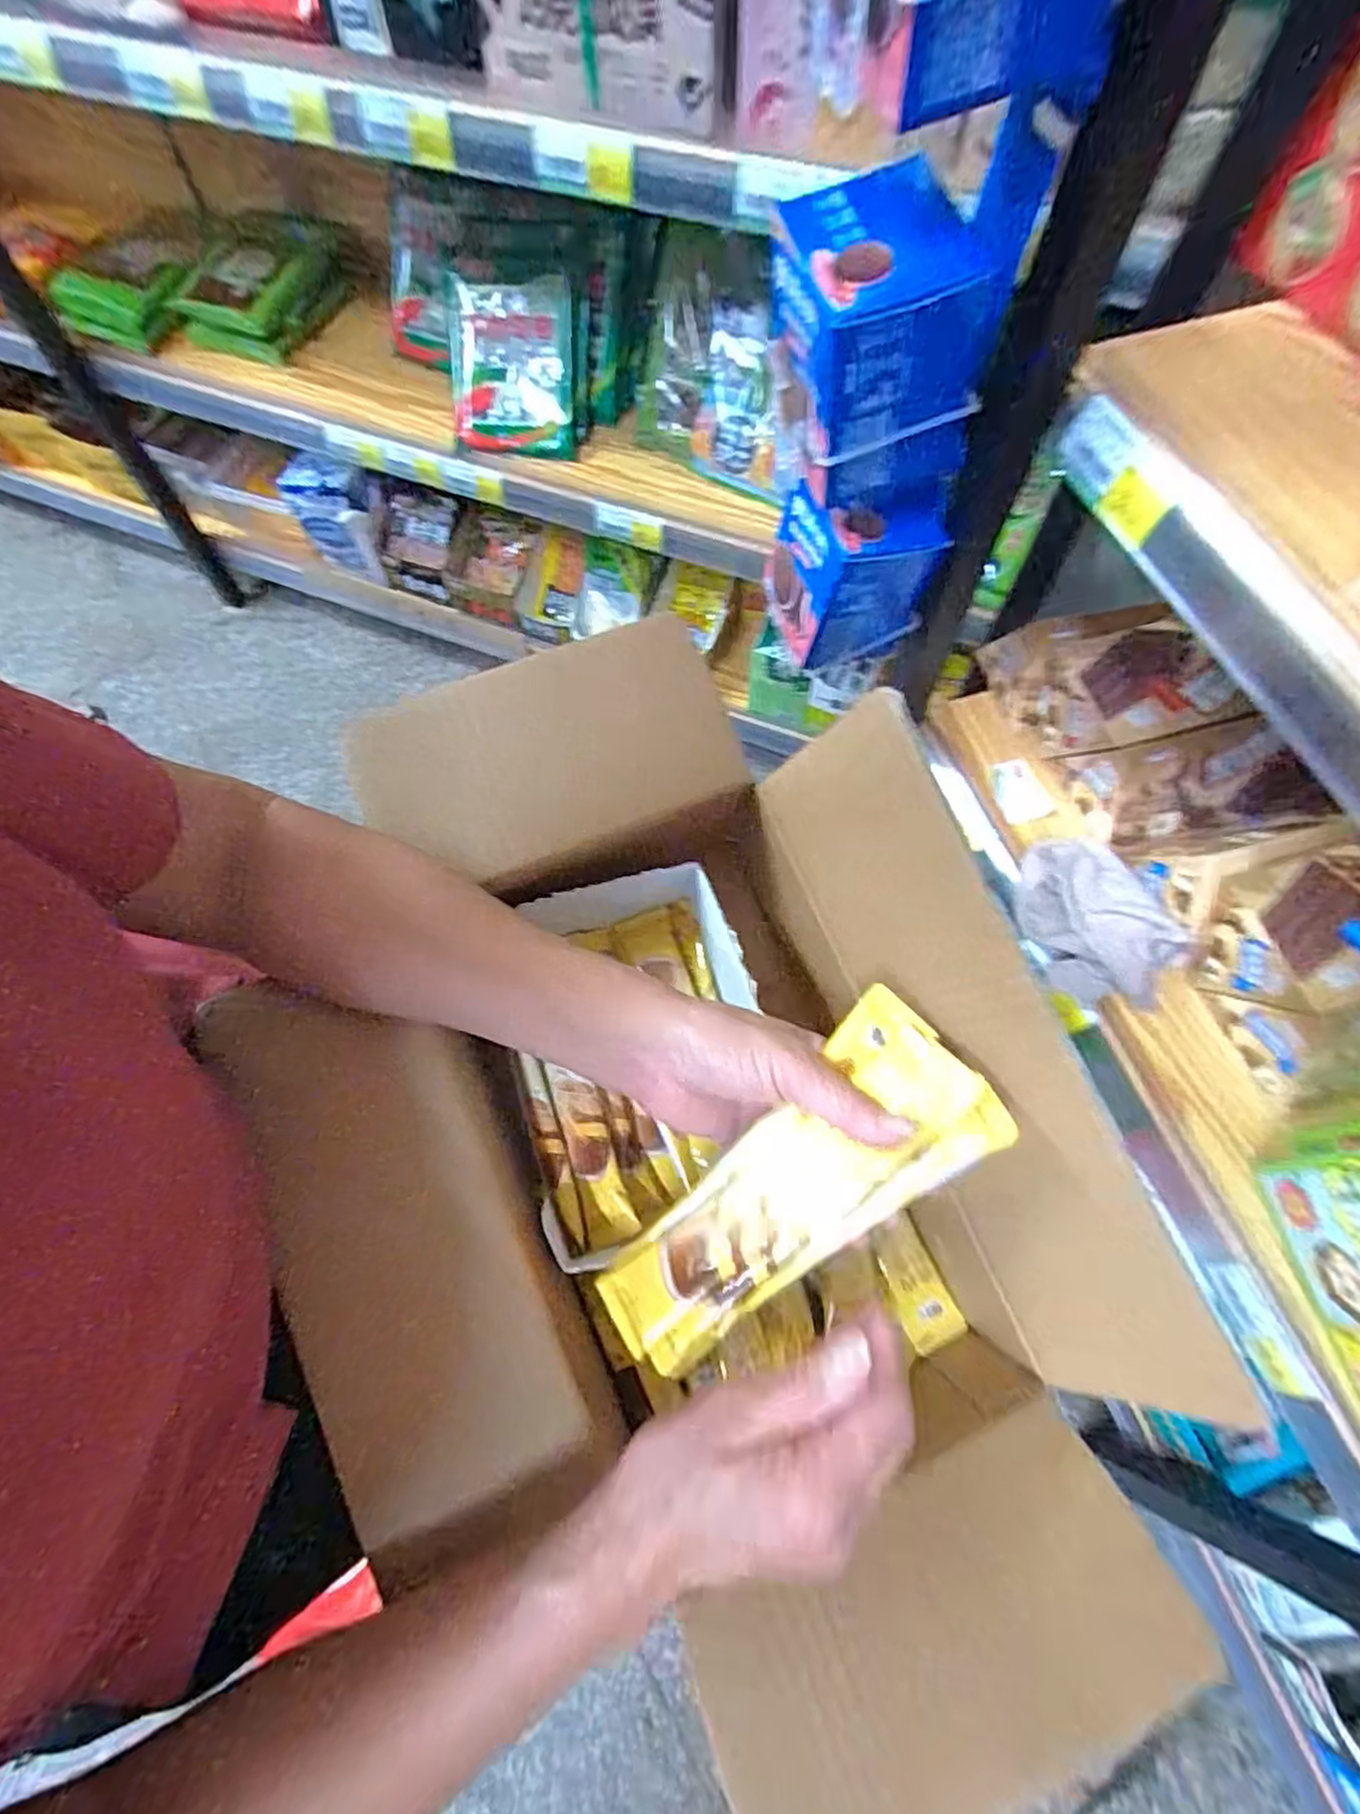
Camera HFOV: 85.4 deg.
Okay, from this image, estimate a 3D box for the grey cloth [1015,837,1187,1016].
[{"bbox_3d":[0.307,0.009,0.547,0.083,0.059,0.138,-15,66,-5],"label":"grey cloth"}]

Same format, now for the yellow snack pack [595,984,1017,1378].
[{"bbox_3d":[0.046,0.120,0.316,0.182,0.024,0.074,-39,70,-2],"label":"yellow snack pack"}]

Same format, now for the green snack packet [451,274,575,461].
[{"bbox_3d":[-0.173,-0.544,0.749,0.142,0.143,0.029,12,32,13],"label":"green snack packet"}]

